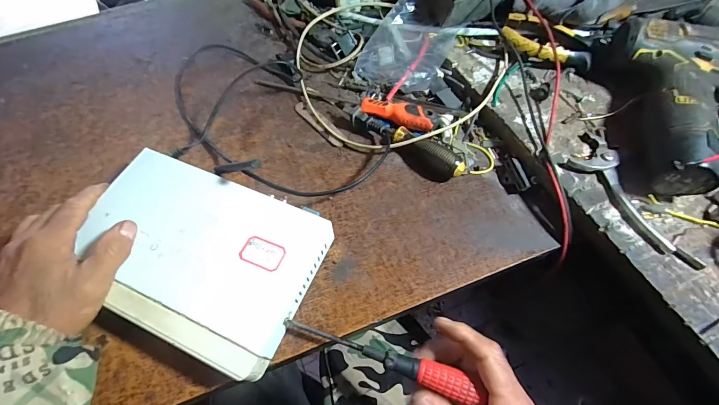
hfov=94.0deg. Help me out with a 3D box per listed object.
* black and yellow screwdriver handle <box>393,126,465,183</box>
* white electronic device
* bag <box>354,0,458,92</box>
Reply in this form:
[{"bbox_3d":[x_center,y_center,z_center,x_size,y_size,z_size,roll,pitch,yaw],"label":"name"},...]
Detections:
[{"bbox_3d":[0.071,-0.049,0.367,0.084,0.029,0.029,38,70,22],"label":"black and yellow screwdriver handle"},{"bbox_3d":[-0.150,0.045,0.312,0.210,0.037,0.144,19,64,14],"label":"white electronic device"},{"bbox_3d":[0.069,-0.209,0.444,0.104,0.031,0.149,25,66,17],"label":"bag"}]

